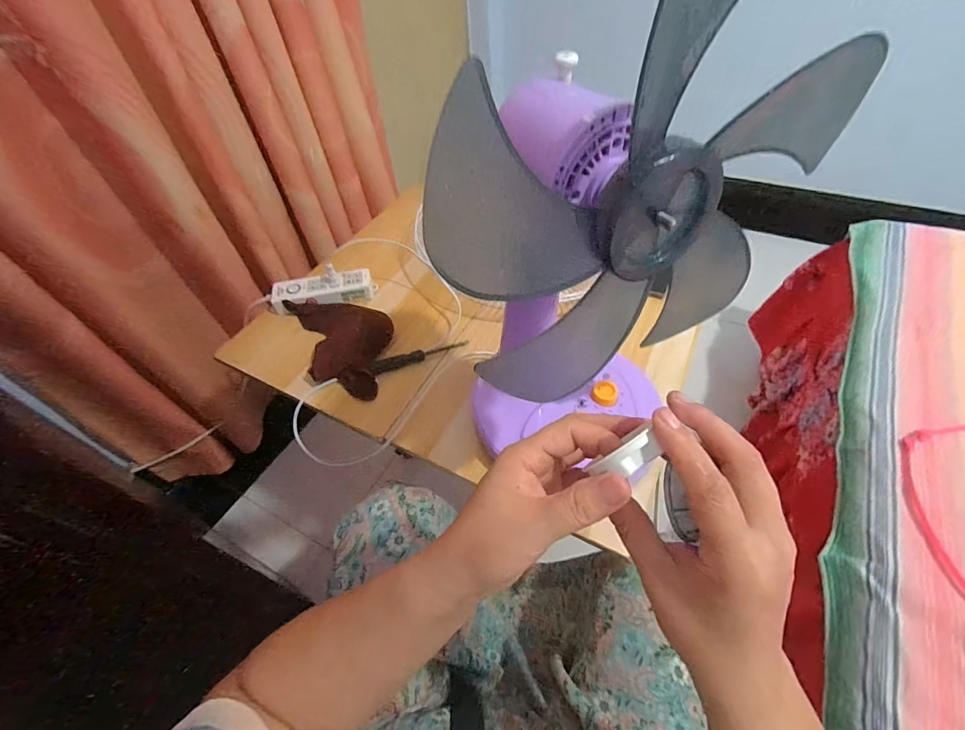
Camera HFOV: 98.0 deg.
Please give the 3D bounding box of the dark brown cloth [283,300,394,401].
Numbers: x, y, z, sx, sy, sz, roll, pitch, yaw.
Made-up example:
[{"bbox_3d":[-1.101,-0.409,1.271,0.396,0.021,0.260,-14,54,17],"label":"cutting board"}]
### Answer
[{"bbox_3d":[-0.217,-0.042,0.675,0.139,0.020,0.231,-22,52,-14],"label":"dark brown cloth"}]

